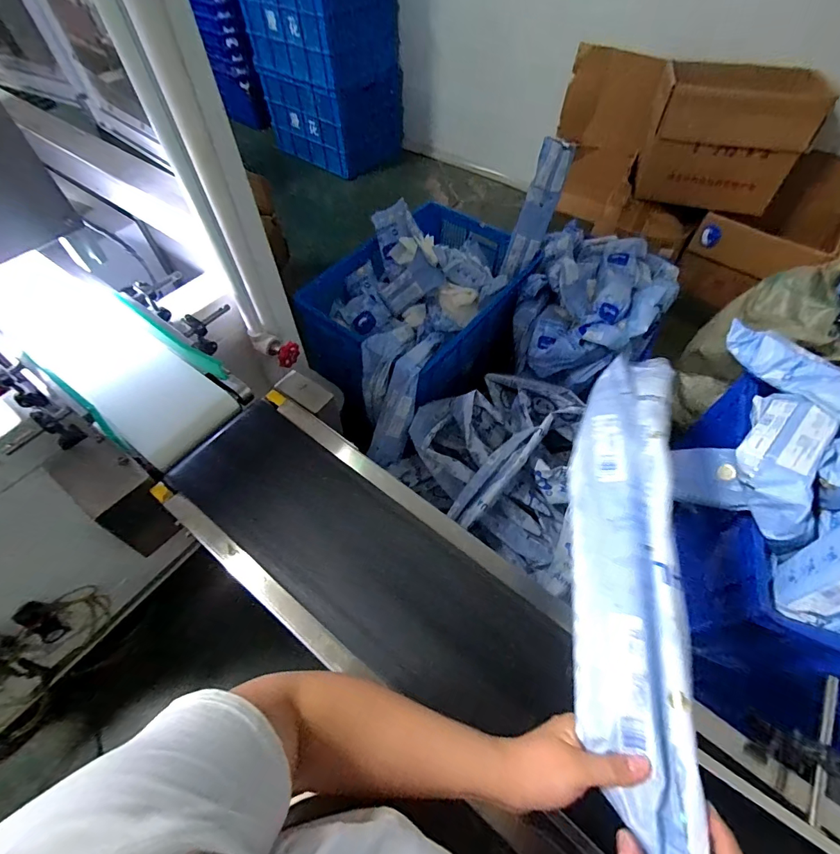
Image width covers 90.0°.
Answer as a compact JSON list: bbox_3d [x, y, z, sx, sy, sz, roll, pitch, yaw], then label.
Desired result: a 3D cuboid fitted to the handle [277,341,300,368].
[{"bbox_3d":[-0.319,-0.178,1.021,0.020,0.063,0.057,23,59,15],"label":"handle"}]

